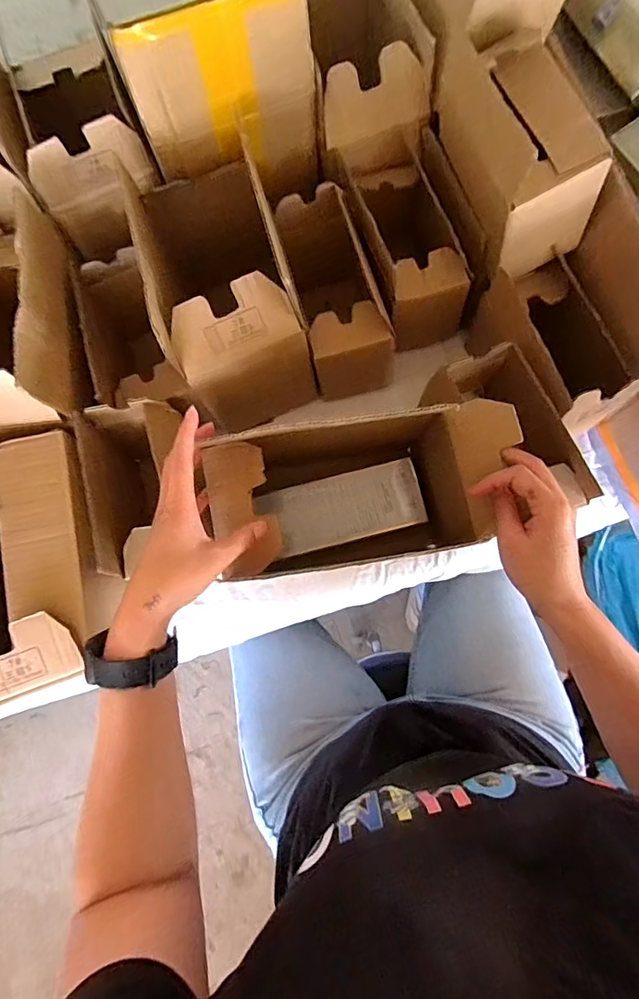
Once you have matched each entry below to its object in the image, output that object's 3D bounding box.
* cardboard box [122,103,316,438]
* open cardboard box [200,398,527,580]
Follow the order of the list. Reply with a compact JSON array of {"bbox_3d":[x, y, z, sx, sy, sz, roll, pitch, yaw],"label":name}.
[{"bbox_3d":[-0.107,-0.232,0.538,0.142,0.218,0.243,-19,76,-4],"label":"cardboard box"},{"bbox_3d":[0.037,-0.007,0.477,0.273,0.202,0.129,-9,75,-1],"label":"open cardboard box"}]

